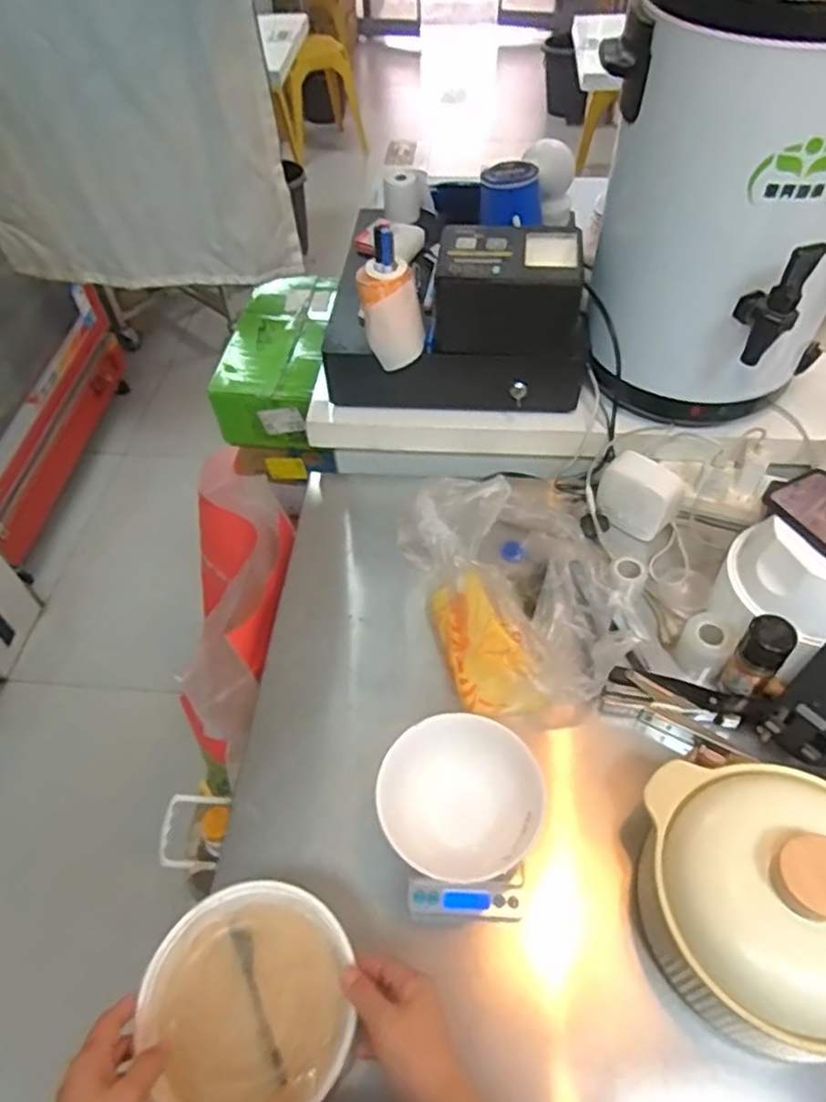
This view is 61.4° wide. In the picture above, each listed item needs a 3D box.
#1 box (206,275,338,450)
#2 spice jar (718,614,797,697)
[{"bbox_3d":[-0.221,-0.344,1.232,0.172,0.122,0.348,4,52,5],"label":"box"},{"bbox_3d":[0.346,0.112,0.703,0.044,0.110,0.042,-1,52,2],"label":"spice jar"}]

